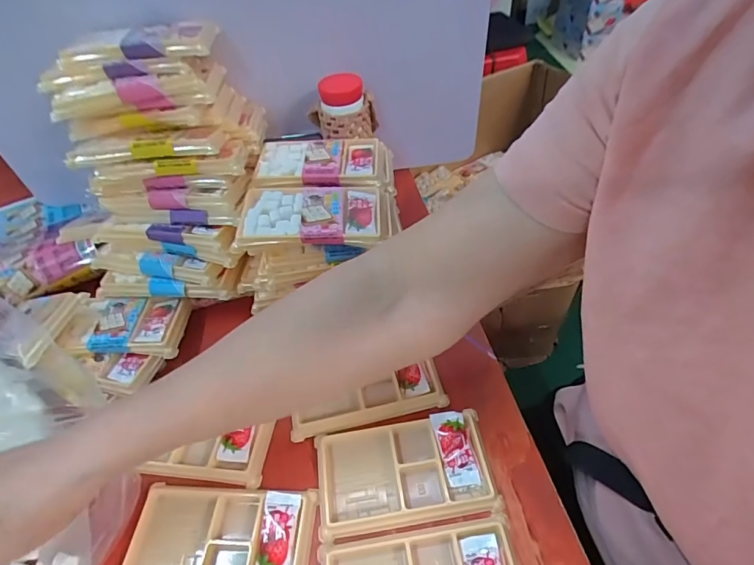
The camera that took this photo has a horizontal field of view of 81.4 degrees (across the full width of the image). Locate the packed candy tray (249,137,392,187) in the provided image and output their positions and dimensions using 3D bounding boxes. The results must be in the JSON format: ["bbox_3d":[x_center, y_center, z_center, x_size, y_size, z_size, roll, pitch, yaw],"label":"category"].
[{"bbox_3d":[-0.055,-0.122,0.468,0.143,0.032,0.081,-6,48,0],"label":"packed candy tray"}]

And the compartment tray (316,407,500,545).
[{"bbox_3d":[0.022,0.147,0.347,0.136,0.013,0.078,-8,48,-3],"label":"compartment tray"}]

